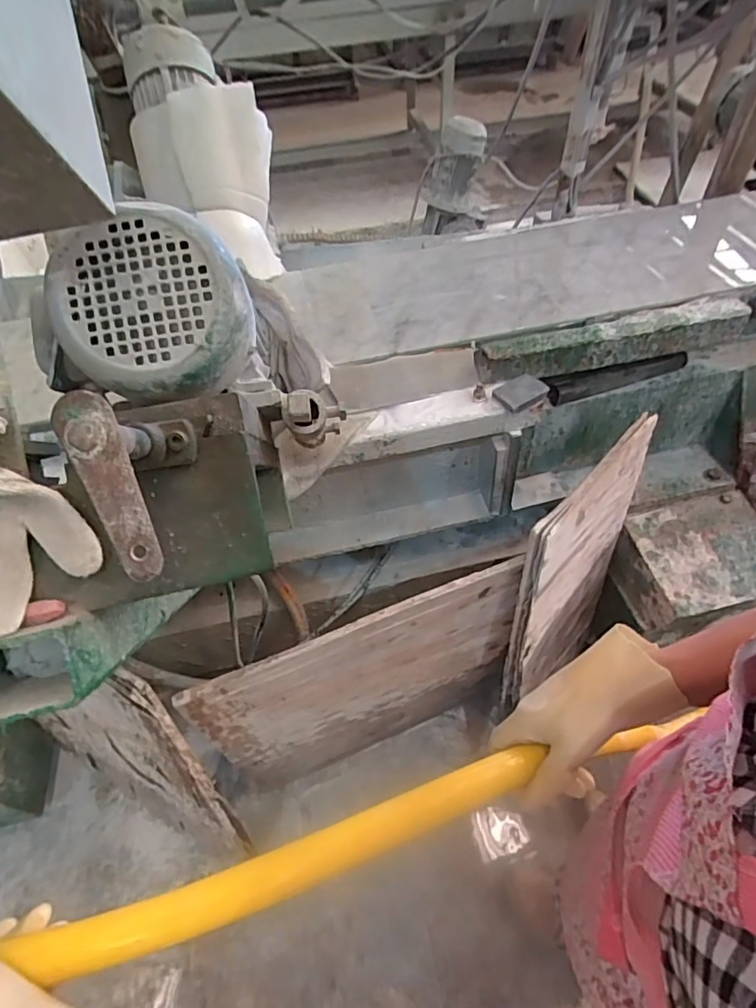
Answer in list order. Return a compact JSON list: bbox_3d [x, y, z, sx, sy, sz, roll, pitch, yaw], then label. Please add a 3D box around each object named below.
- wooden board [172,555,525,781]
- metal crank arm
[{"bbox_3d":[-0.003,0.326,0.947,0.522,0.537,0.020,-20,53,-12],"label":"wooden board"},{"bbox_3d":[-0.129,-0.008,0.262,0.026,0.005,0.093,-23,93,-14],"label":"metal crank arm"}]

